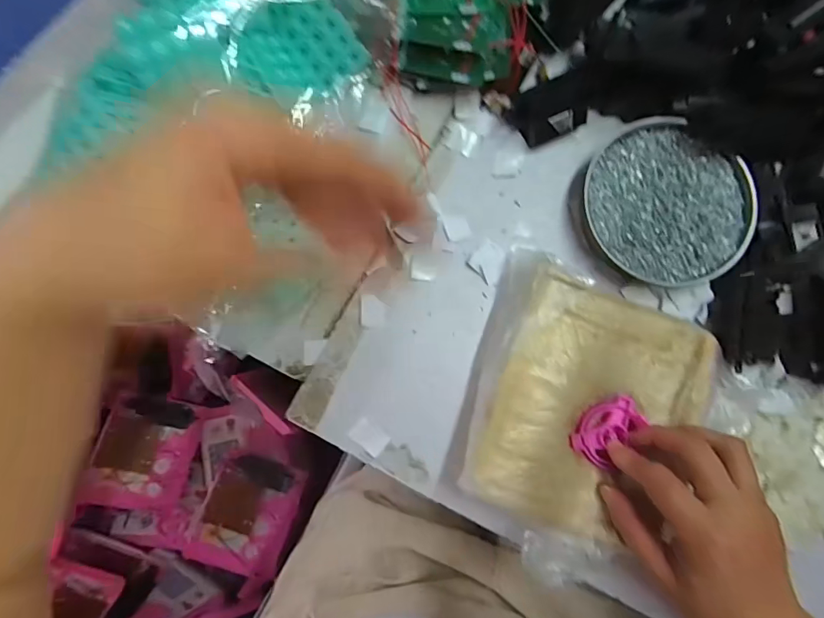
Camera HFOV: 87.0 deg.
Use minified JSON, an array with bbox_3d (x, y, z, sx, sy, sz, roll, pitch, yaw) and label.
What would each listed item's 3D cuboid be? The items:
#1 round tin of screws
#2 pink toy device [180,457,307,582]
[{"bbox_3d":[0.206,-0.084,0.362,0.135,0.022,0.123,0,84,-1],"label":"round tin of screws"},{"bbox_3d":[-0.258,0.324,0.688,0.139,0.030,0.163,18,73,-15],"label":"pink toy device"}]

